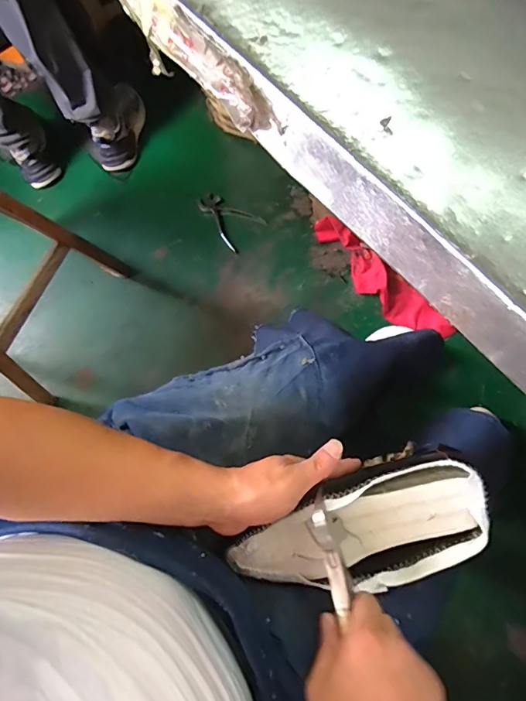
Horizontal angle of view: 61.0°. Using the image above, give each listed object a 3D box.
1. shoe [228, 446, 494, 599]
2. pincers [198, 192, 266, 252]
[{"bbox_3d":[0.088,0.163,0.441,0.235,0.090,0.115,-17,99,10],"label":"shoe"},{"bbox_3d":[-0.096,-0.347,1.168,0.176,0.027,0.117,38,82,17],"label":"pincers"}]

